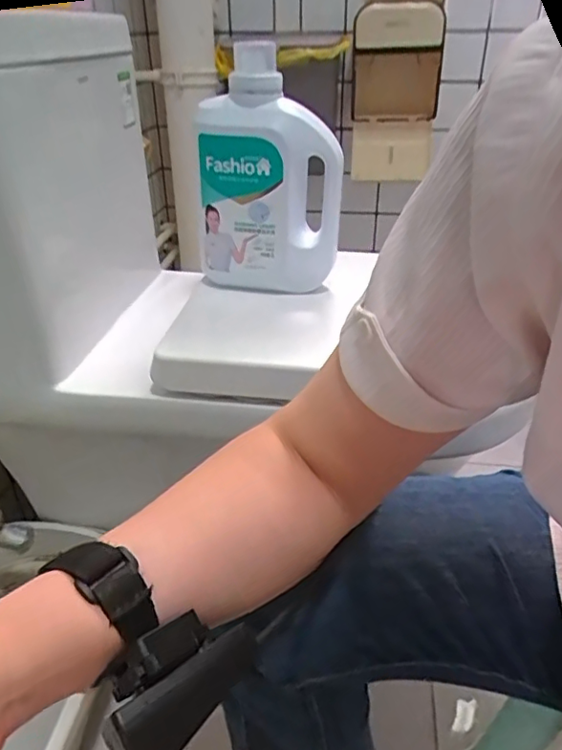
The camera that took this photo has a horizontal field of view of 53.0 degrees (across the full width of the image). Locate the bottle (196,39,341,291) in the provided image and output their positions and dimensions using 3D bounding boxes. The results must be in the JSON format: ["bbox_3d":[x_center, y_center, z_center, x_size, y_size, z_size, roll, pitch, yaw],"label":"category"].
[{"bbox_3d":[-0.014,-0.235,0.673,0.164,0.259,0.077,-8,31,-11],"label":"bottle"}]

